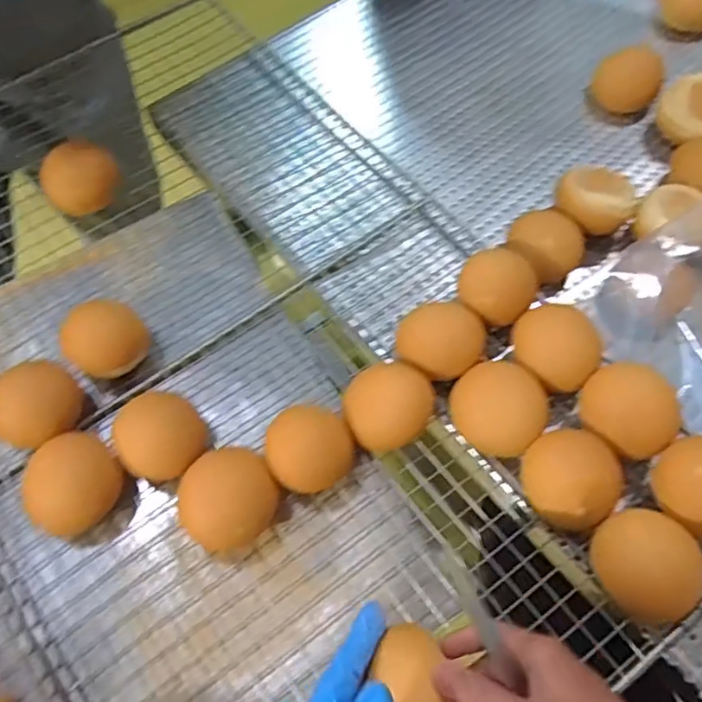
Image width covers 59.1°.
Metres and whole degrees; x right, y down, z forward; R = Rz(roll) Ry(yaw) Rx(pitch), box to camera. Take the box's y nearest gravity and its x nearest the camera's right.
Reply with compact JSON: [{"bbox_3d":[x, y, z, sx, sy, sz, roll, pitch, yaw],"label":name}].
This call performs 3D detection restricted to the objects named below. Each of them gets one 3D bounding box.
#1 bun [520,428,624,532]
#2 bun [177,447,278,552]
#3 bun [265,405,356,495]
[{"bbox_3d":[0.183,0.110,0.516,0.075,0.052,0.075,0,64,1],"label":"bun"},{"bbox_3d":[-0.099,0.120,0.510,0.073,0.051,0.069,0,64,1],"label":"bun"},{"bbox_3d":[-0.036,0.085,0.534,0.069,0.036,0.070,0,64,1],"label":"bun"}]

